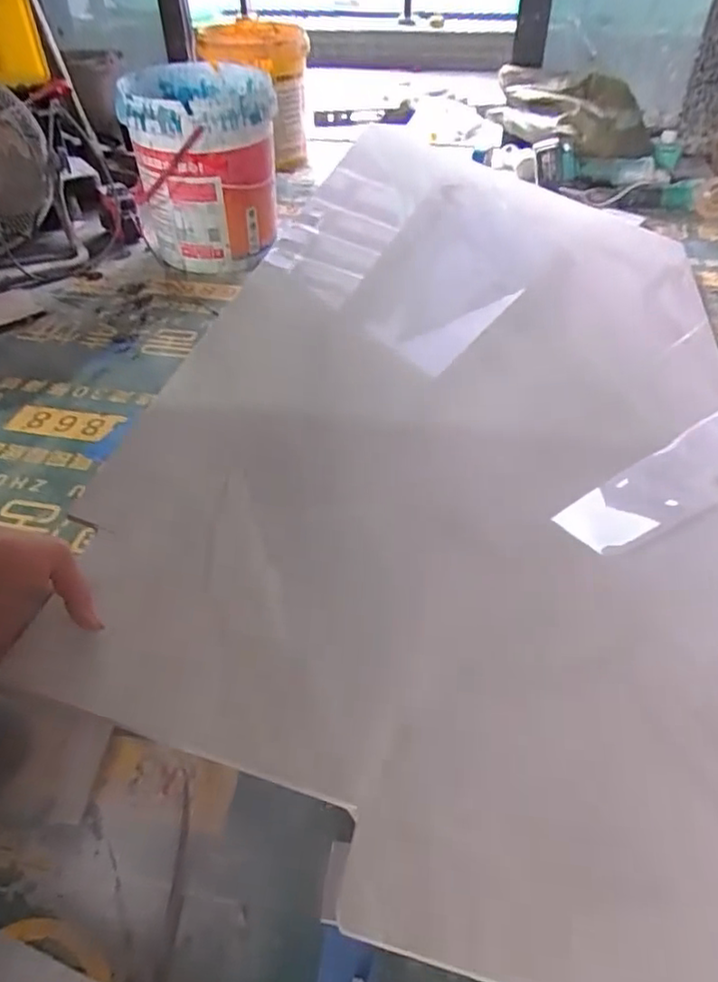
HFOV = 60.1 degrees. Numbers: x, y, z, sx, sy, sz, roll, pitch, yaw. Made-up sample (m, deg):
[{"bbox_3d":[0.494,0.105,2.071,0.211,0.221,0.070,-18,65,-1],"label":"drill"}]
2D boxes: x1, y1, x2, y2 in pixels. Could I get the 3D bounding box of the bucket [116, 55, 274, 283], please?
[{"bbox_3d":[-0.343,-0.709,1.383,0.302,0.341,0.337,-8,44,-9],"label":"bucket"}]

